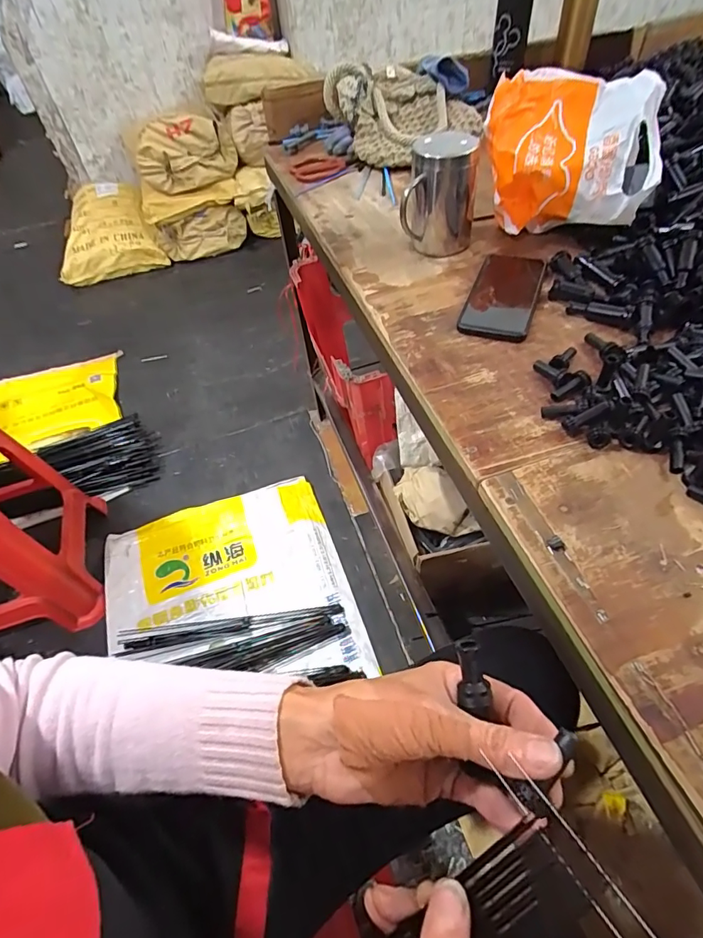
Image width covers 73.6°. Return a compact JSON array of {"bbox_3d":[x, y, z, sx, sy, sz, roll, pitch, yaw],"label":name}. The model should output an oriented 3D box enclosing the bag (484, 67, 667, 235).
[{"bbox_3d":[0.256,-0.367,0.568,0.185,0.144,0.127,5,52,9],"label":"bag"}]

